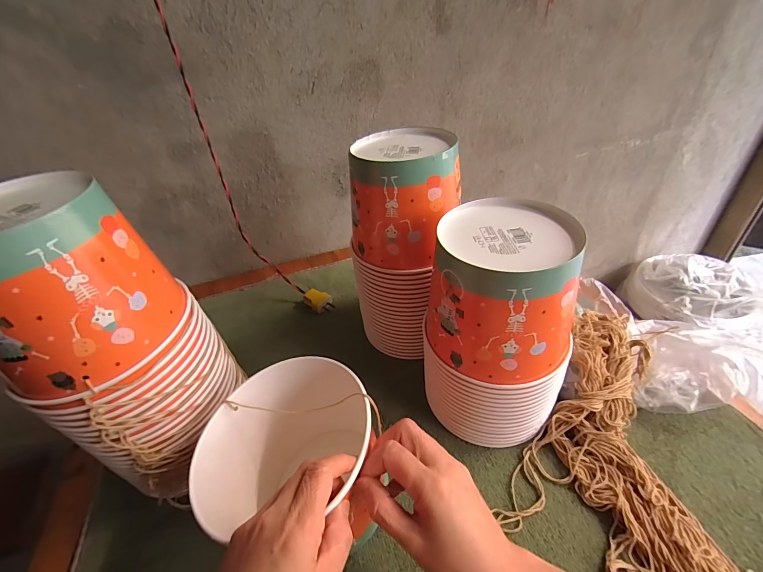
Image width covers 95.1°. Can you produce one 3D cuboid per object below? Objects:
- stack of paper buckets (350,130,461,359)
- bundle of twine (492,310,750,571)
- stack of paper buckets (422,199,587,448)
[{"bbox_3d":[0.031,-0.045,0.496,0.142,0.290,0.154,-2,39,6],"label":"stack of paper buckets"},{"bbox_3d":[0.287,0.156,0.400,0.214,0.051,0.338,14,43,23],"label":"bundle of twine"},{"bbox_3d":[0.132,0.051,0.396,0.147,0.246,0.138,19,45,28],"label":"stack of paper buckets"}]

